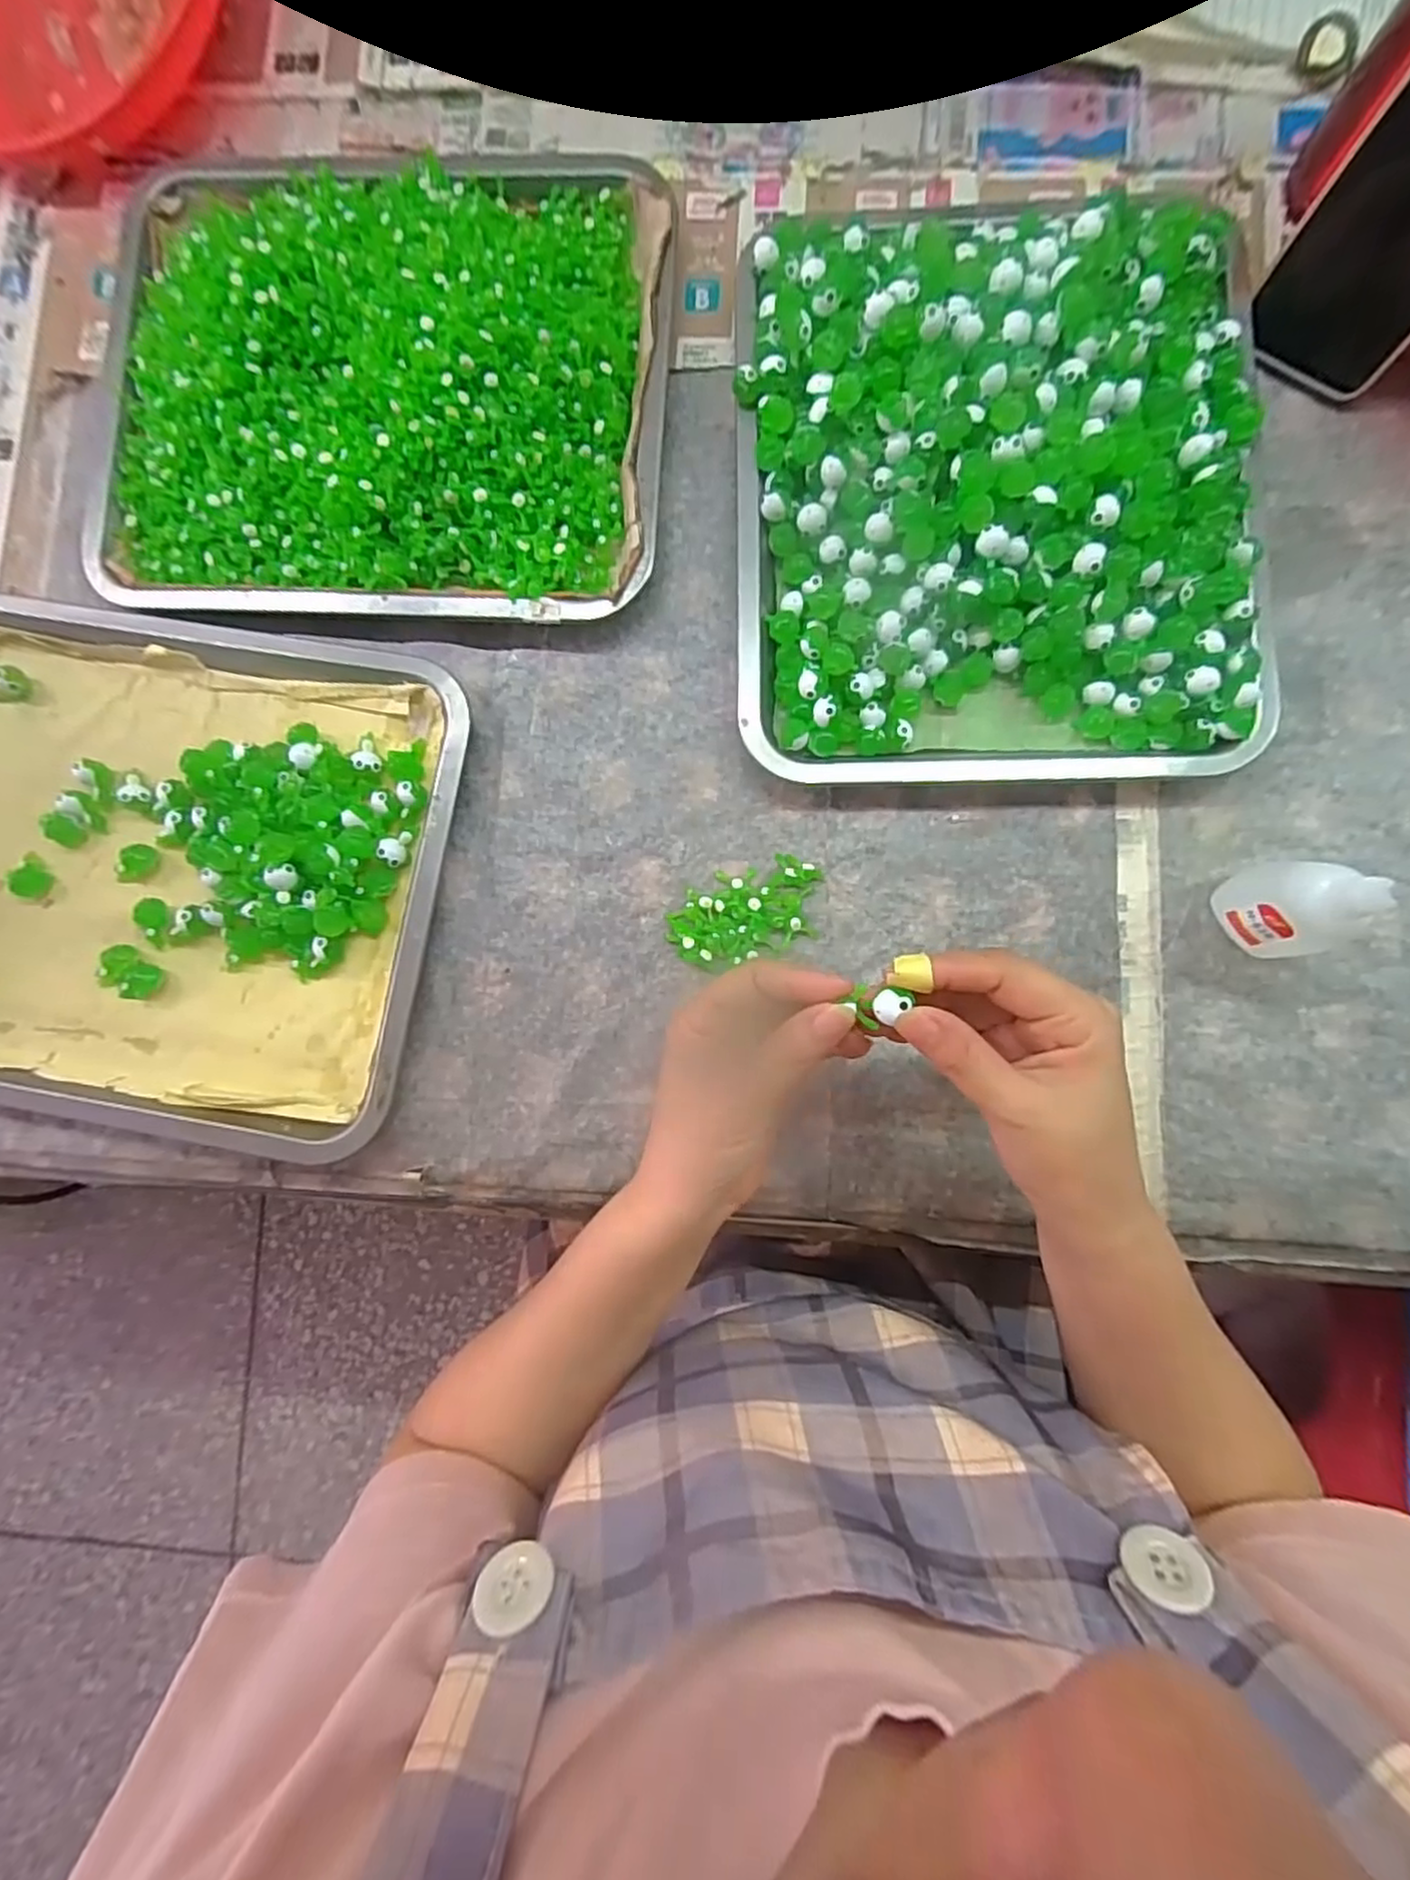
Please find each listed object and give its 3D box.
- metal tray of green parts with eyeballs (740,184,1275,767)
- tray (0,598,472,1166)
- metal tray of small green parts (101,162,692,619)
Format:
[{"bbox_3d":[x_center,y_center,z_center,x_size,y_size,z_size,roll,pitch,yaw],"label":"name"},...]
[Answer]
[{"bbox_3d":[0.146,-0.230,0.354,0.256,0.056,0.288,0,85,3],"label":"metal tray of green parts with eyeballs"},{"bbox_3d":[-0.292,-0.039,0.378,0.309,0.026,0.264,9,86,3],"label":"tray"},{"bbox_3d":[-0.174,-0.302,0.374,0.304,0.053,0.253,3,86,3],"label":"metal tray of small green parts"}]

